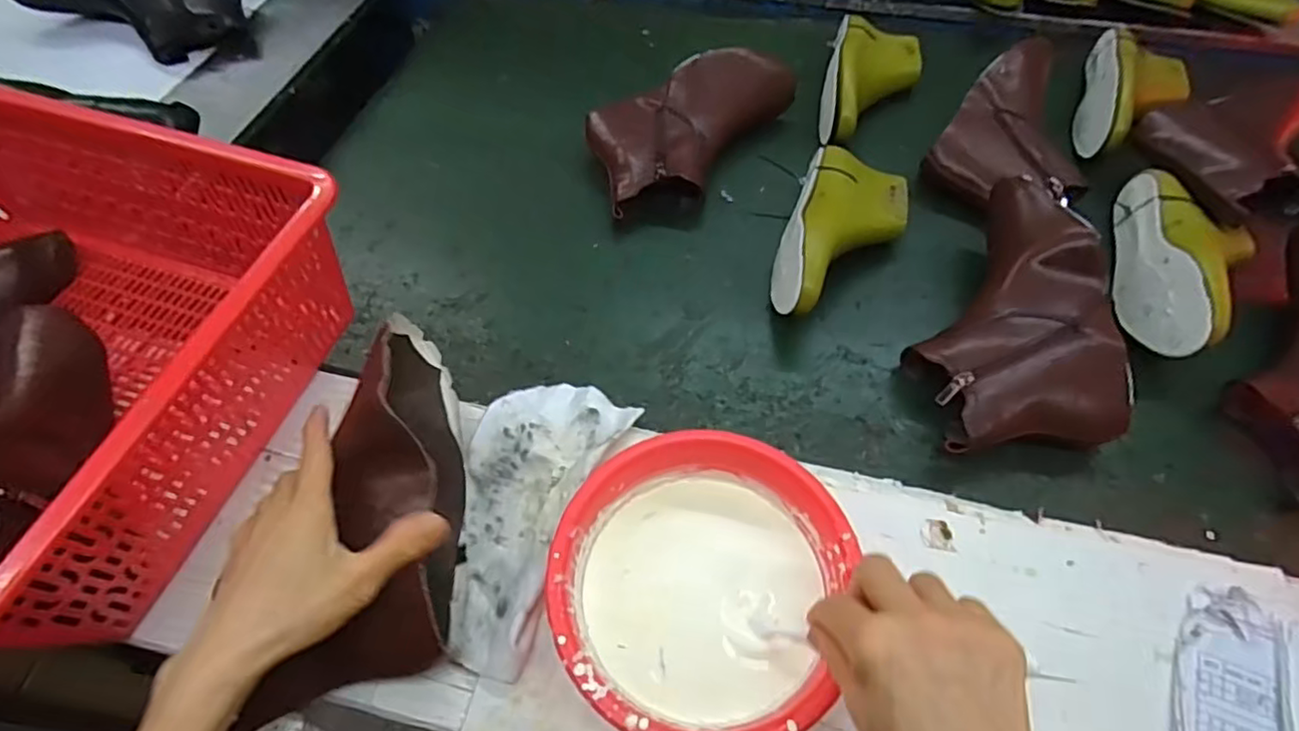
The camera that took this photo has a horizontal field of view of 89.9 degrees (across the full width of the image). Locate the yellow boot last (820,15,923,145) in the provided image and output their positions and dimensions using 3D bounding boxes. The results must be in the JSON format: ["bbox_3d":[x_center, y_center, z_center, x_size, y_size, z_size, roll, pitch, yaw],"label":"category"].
[{"bbox_3d":[0.273,-0.352,0.798,0.112,0.069,0.238,14,58,11],"label":"yellow boot last"}]

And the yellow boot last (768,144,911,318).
[{"bbox_3d":[0.192,-0.130,0.652,0.109,0.076,0.231,18,59,13],"label":"yellow boot last"}]

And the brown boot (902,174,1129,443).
[{"bbox_3d":[0.313,-0.049,0.586,0.160,0.087,0.251,-2,57,0],"label":"brown boot"}]

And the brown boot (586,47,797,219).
[{"bbox_3d":[0.033,-0.285,0.751,0.151,0.096,0.257,33,63,21],"label":"brown boot"}]

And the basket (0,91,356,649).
[{"bbox_3d":[-0.502,-0.017,0.495,0.465,0.158,0.356,16,59,11],"label":"basket"}]

